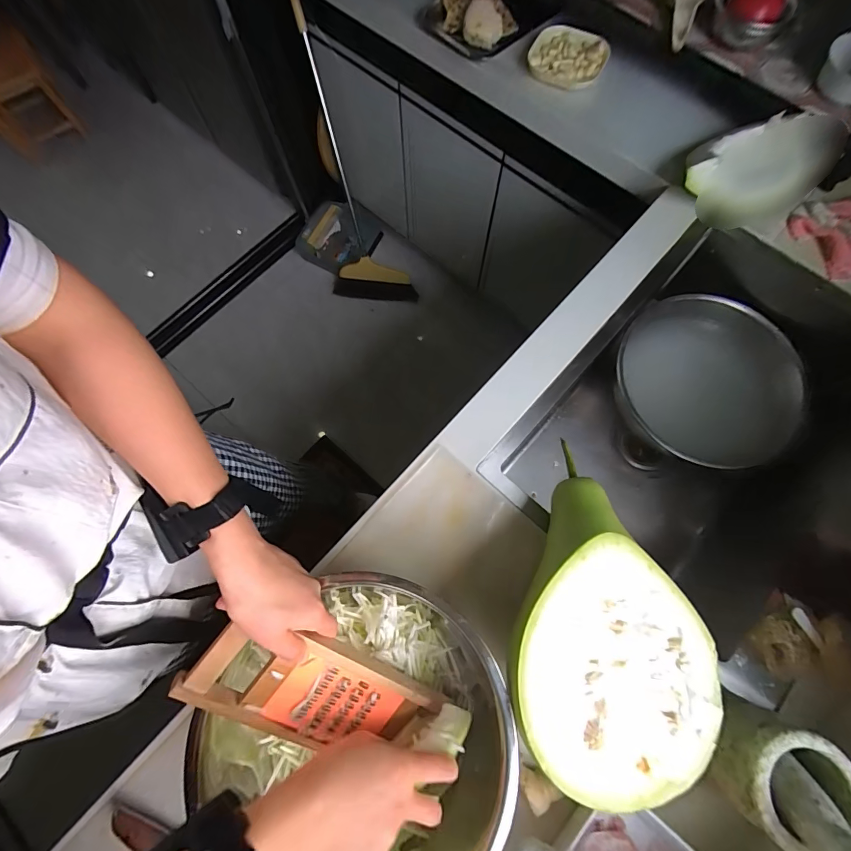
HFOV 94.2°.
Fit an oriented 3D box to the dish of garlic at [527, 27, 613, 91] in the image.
[{"bbox_3d":[0.258,-0.670,0.719,0.135,0.047,0.091,16,76,5],"label":"dish of garlic"}]

